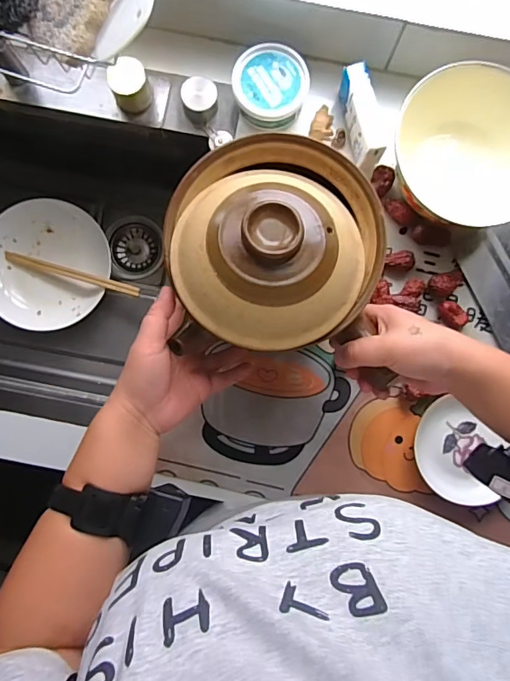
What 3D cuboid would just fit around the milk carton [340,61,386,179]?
[{"bbox_3d":[0.127,-0.260,0.558,0.034,0.052,0.112,-12,86,-1],"label":"milk carton"}]

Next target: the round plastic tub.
[{"bbox_3d":[0.017,-0.302,0.566,0.084,0.047,0.084,0,86,0],"label":"round plastic tub"}]

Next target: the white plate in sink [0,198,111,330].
[{"bbox_3d":[-0.332,-0.120,0.749,0.199,0.035,0.198,0,86,0],"label":"white plate in sink"}]

